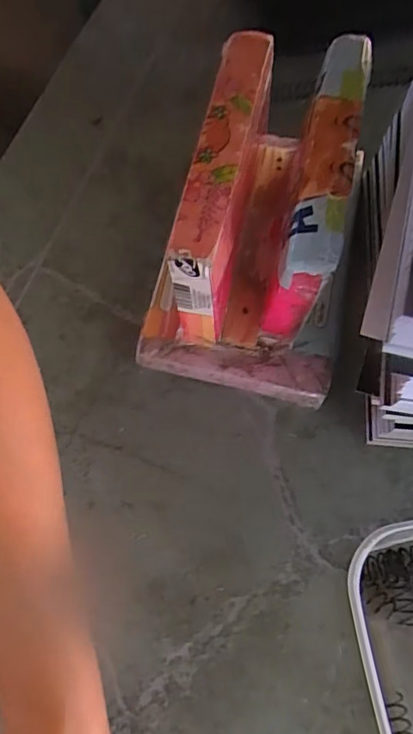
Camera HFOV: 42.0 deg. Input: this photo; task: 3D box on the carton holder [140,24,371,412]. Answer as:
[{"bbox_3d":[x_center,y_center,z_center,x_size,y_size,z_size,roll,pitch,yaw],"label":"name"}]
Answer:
[{"bbox_3d":[0.035,-0.090,0.322,0.118,0.121,0.183,13,70,3],"label":"carton holder"}]

